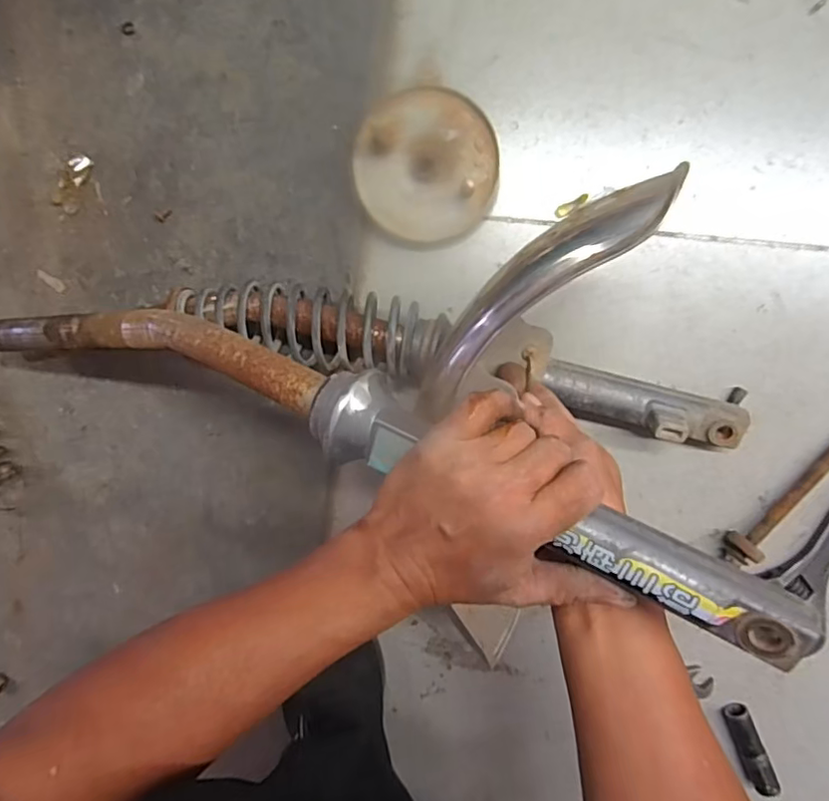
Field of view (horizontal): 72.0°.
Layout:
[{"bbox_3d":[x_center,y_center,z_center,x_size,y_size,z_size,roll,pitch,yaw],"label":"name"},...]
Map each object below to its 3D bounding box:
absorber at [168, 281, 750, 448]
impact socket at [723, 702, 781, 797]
[{"bbox_3d":[0.036,-0.042,0.502,0.497,0.079,0.071,11,96,7],"label":"absorber"},{"bbox_3d":[0.305,0.315,0.517,0.022,0.017,0.082,-25,90,9],"label":"impact socket"}]

